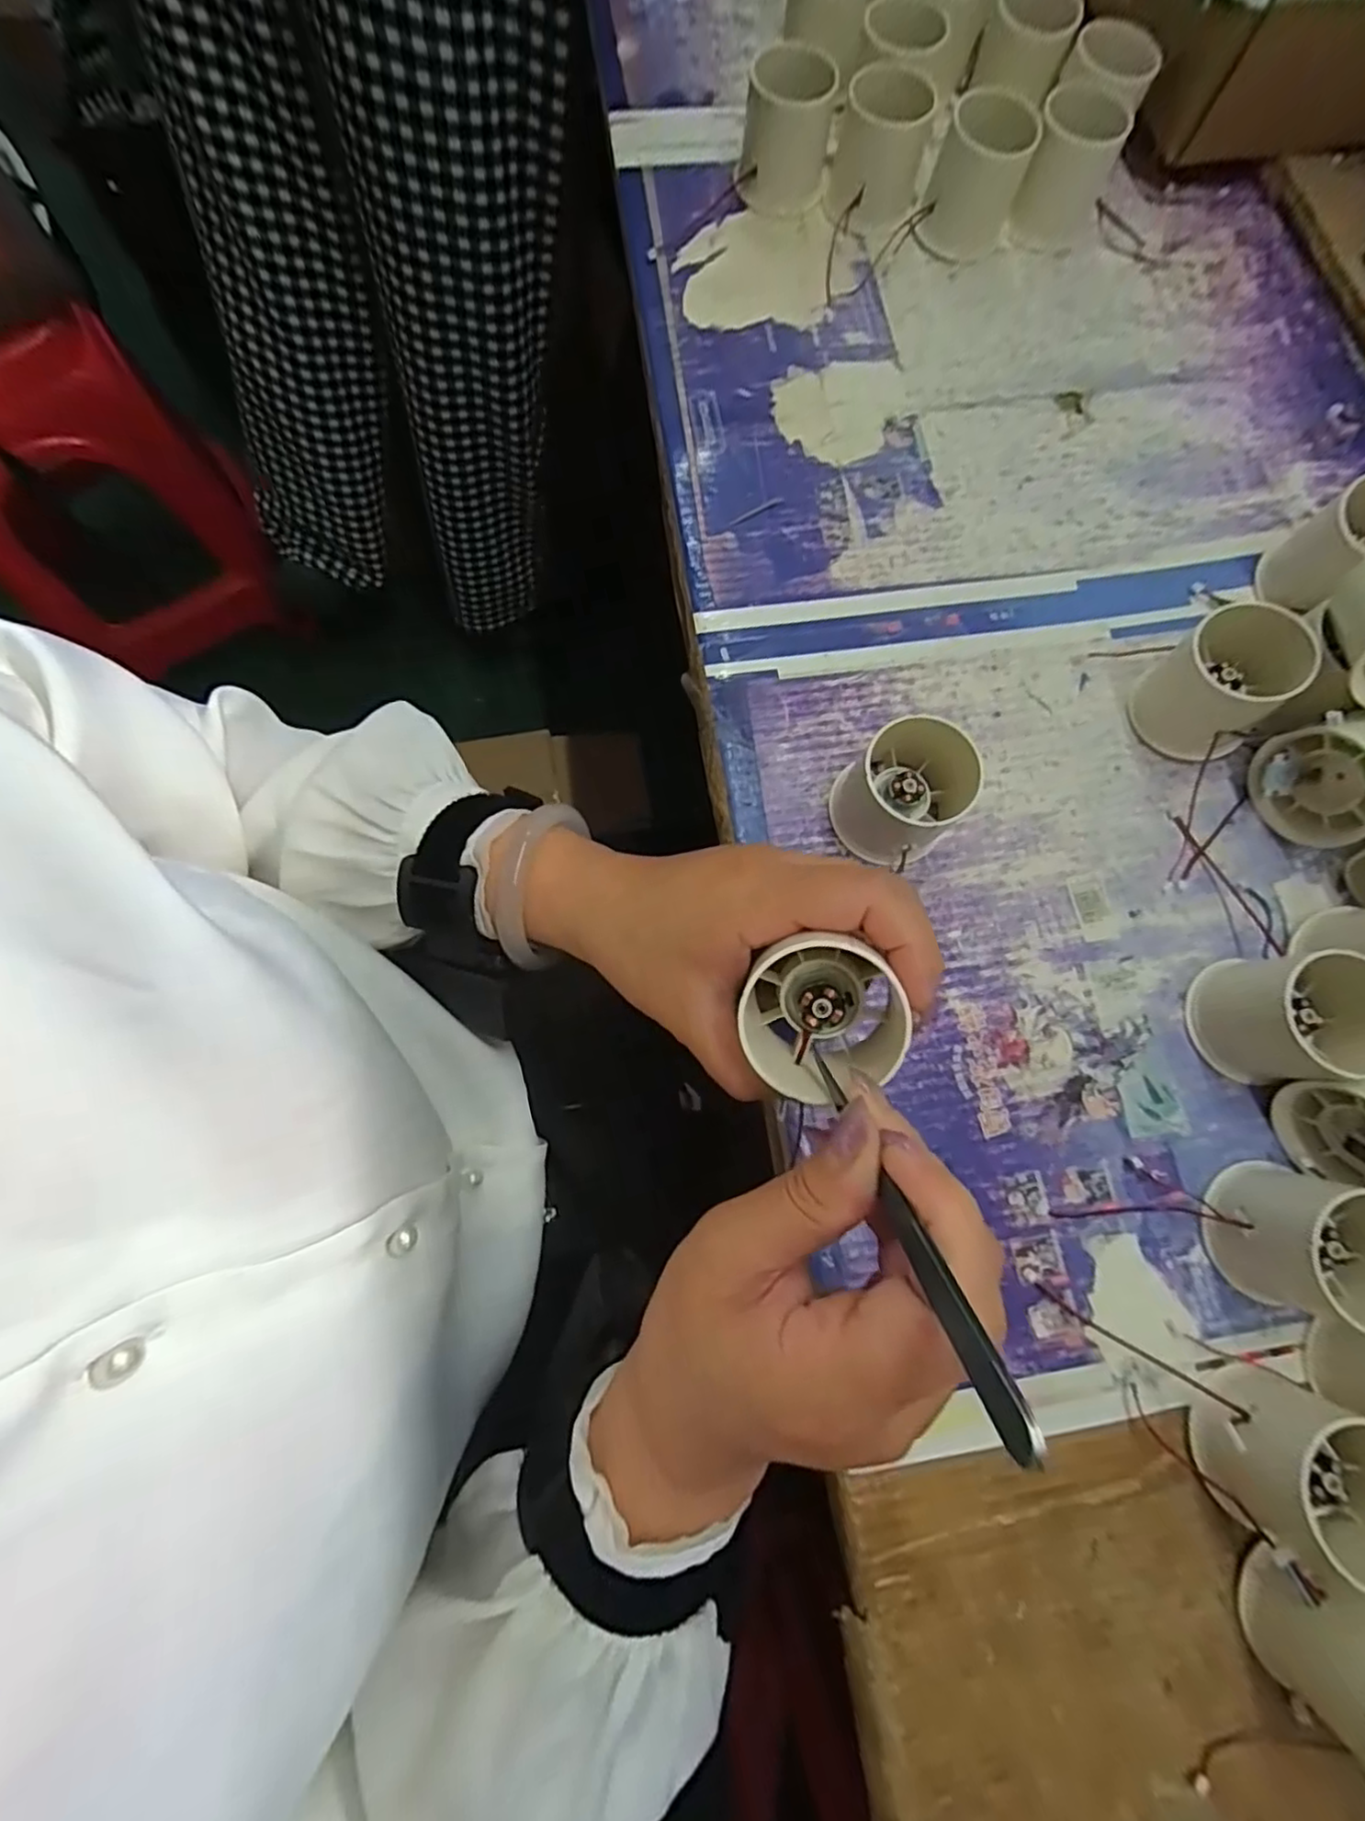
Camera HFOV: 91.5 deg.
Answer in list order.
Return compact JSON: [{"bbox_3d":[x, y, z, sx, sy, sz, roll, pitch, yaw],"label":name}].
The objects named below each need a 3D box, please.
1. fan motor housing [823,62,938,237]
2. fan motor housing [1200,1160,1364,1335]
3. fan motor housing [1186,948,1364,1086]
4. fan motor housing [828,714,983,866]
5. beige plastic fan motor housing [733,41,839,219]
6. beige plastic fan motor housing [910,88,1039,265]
[{"bbox_3d":[0.116,-0.443,0.390,0.055,0.052,0.051,4,77,0],"label":"fan motor housing"},{"bbox_3d":[0.258,0.135,0.265,0.069,0.048,0.056,14,77,2],"label":"fan motor housing"},{"bbox_3d":[0.268,0.046,0.289,0.063,0.043,0.055,-5,77,-2],"label":"fan motor housing"},{"bbox_3d":[0.097,-0.052,0.307,0.053,0.047,0.057,-38,80,-9],"label":"fan motor housing"},{"bbox_3d":[0.060,-0.460,0.392,0.046,0.056,0.039,23,77,4],"label":"beige plastic fan motor housing"},{"bbox_3d":[0.172,-0.427,0.388,0.051,0.056,0.046,19,77,3],"label":"beige plastic fan motor housing"}]

